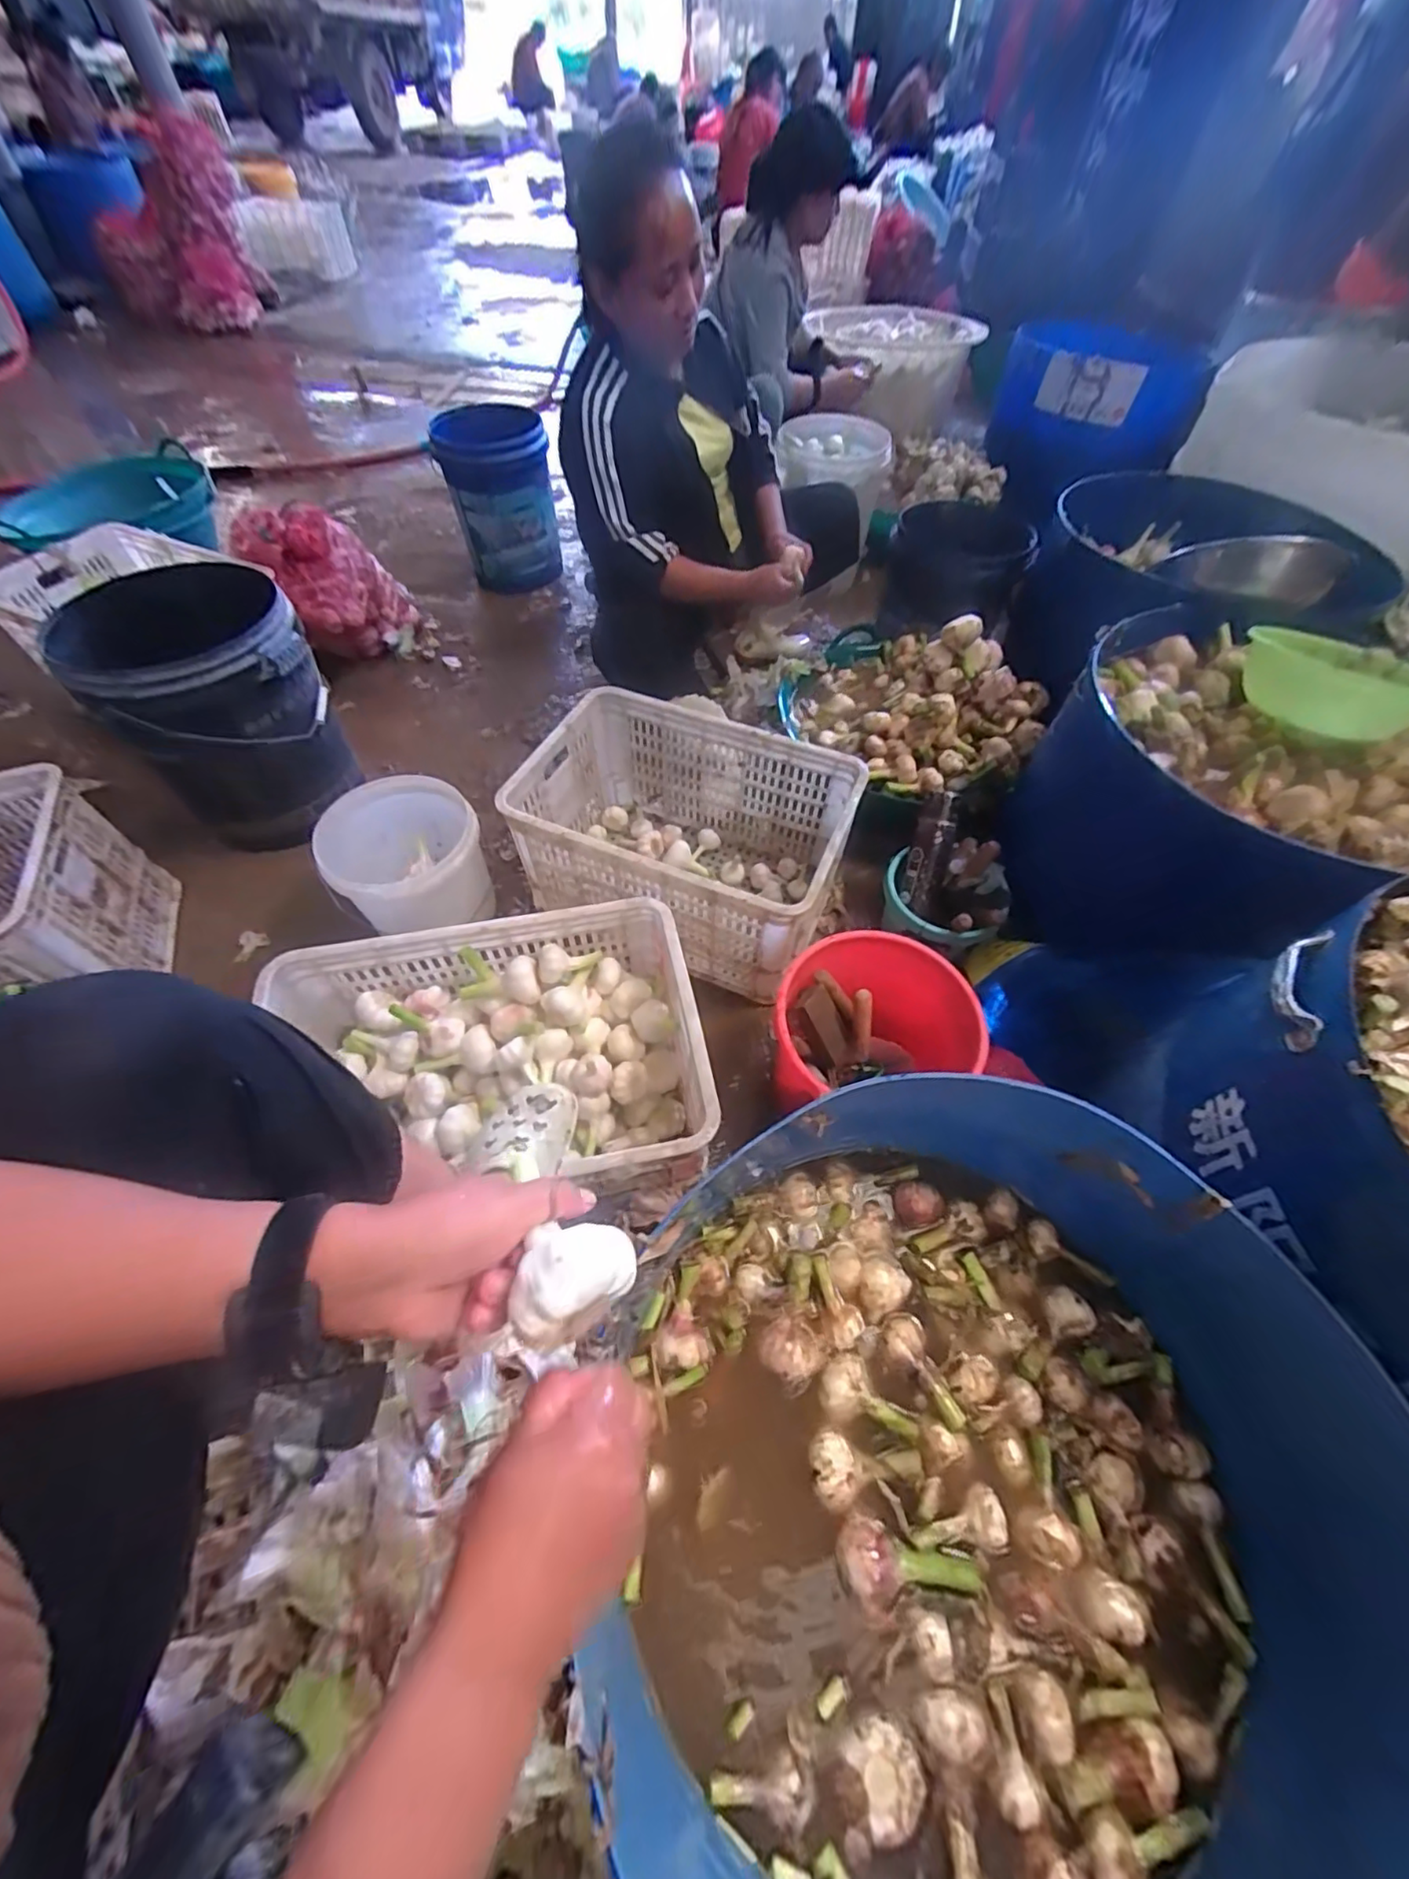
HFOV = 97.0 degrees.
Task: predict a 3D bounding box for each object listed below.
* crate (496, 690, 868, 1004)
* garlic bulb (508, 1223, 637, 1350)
[{"bbox_3d":[-0.034,-0.177,1.130,0.525,0.284,0.358,21,59,12],"label":"crate"},{"bbox_3d":[-0.063,0.168,0.308,0.055,0.040,0.051,-5,57,-4],"label":"garlic bulb"}]

